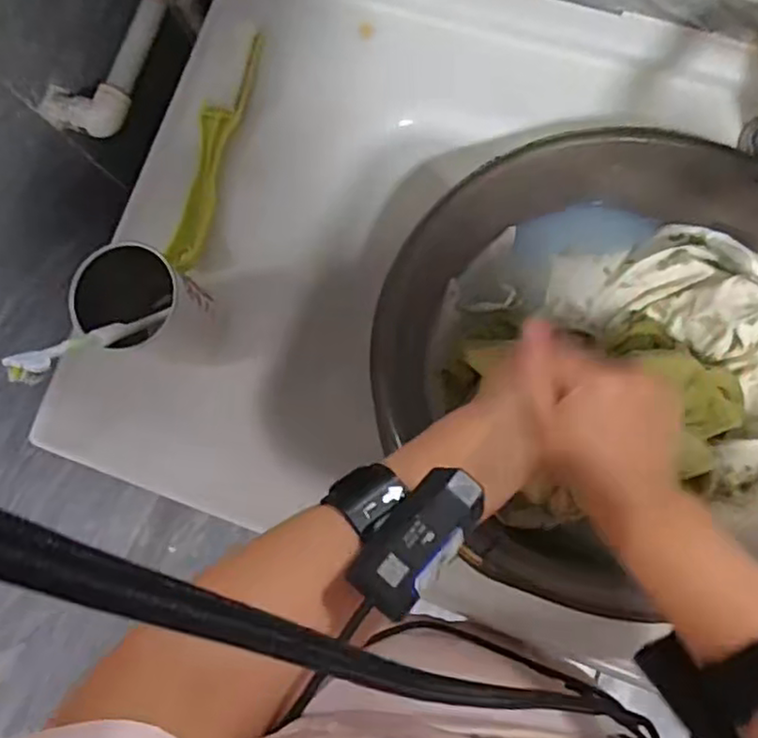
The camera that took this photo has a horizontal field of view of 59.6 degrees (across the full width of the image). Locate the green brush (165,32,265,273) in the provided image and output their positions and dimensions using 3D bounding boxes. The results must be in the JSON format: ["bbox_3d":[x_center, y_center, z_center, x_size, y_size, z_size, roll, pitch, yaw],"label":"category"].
[{"bbox_3d":[-0.148,-0.195,0.585,0.035,0.019,0.226,12,84,7],"label":"green brush"}]

